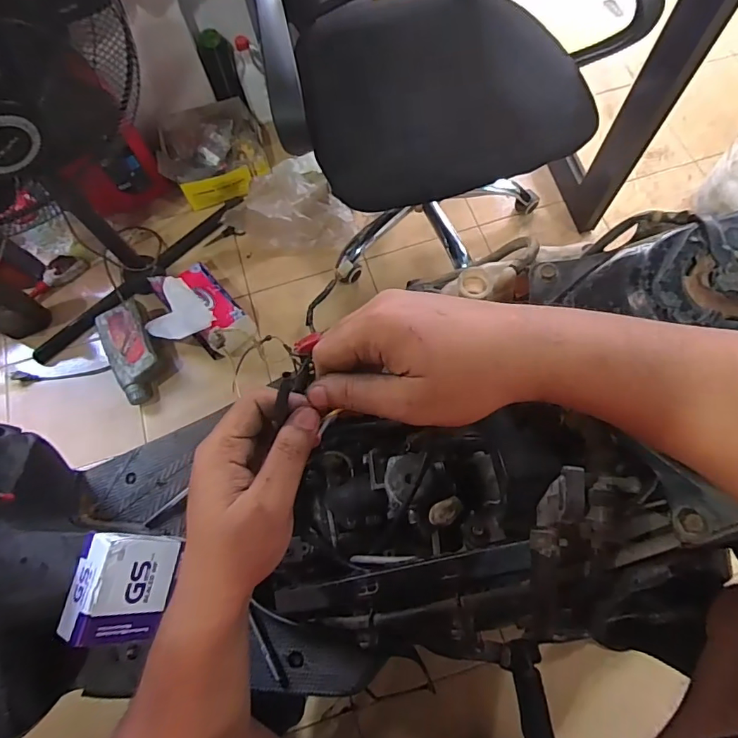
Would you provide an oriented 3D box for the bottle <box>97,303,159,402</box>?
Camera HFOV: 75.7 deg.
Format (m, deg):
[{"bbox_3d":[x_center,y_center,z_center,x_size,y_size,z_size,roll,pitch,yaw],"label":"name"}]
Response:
[{"bbox_3d":[-0.539,-0.039,1.067,0.103,0.053,0.231,-16,87,-3],"label":"bottle"}]

